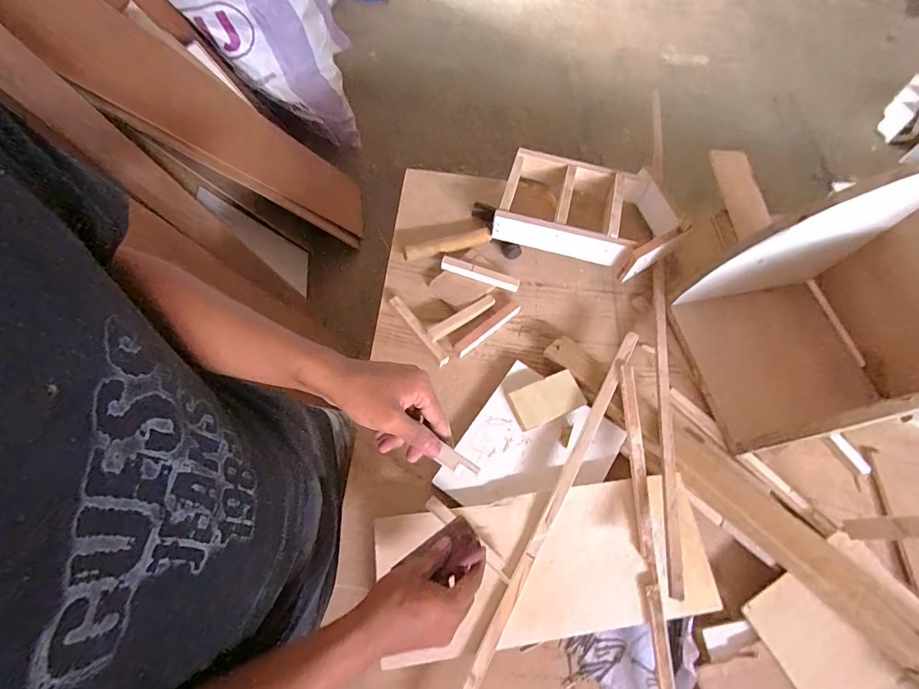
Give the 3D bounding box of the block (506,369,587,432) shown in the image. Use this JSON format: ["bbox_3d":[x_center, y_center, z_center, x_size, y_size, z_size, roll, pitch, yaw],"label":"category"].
[{"bbox_3d":[0.133,0.085,0.665,0.106,0.016,0.060,-20,67,-12],"label":"block"}]

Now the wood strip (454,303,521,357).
[{"bbox_3d":[0.046,-0.027,0.733,0.133,0.011,0.024,-38,67,-10],"label":"wood strip"}]

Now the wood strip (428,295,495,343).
[{"bbox_3d":[0.005,-0.048,0.732,0.131,0.008,0.022,-32,70,-17],"label":"wood strip"}]

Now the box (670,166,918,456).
[{"bbox_3d":[0.584,-0.039,0.636,0.371,0.307,0.281,-11,66,-9],"label":"box"}]

